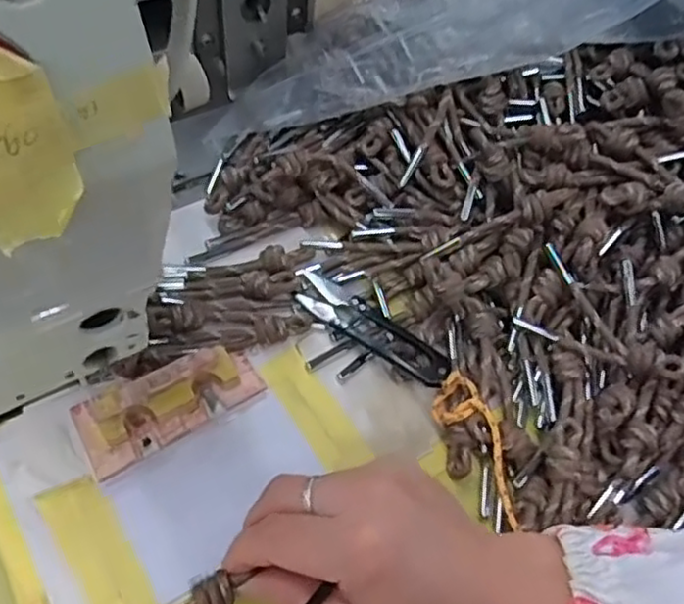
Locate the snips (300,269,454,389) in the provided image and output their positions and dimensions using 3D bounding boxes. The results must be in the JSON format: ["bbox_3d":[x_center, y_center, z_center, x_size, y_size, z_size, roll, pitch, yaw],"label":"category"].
[{"bbox_3d":[0.016,0.011,0.356,0.095,0.010,0.022,35,60,16],"label":"snips"}]

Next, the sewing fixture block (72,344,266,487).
[{"bbox_3d":[-0.083,0.046,0.330,0.087,0.020,0.036,-25,63,-20],"label":"sewing fixture block"}]

